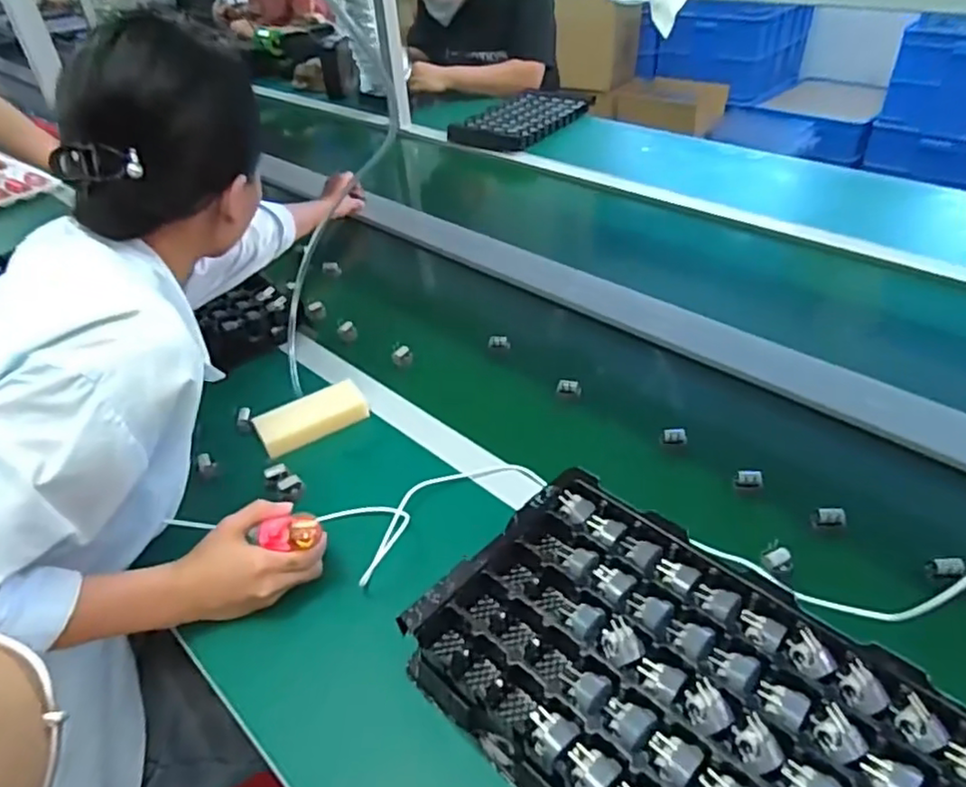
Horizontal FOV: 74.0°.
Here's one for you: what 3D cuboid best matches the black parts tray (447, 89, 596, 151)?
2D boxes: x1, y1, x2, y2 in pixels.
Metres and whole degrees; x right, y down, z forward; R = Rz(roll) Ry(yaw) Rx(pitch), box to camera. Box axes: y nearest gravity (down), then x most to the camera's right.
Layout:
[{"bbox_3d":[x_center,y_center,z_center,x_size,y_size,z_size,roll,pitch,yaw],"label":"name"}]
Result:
[{"bbox_3d":[0.106,-0.655,1.519,0.219,0.042,0.363,21,48,25],"label":"black parts tray"}]

